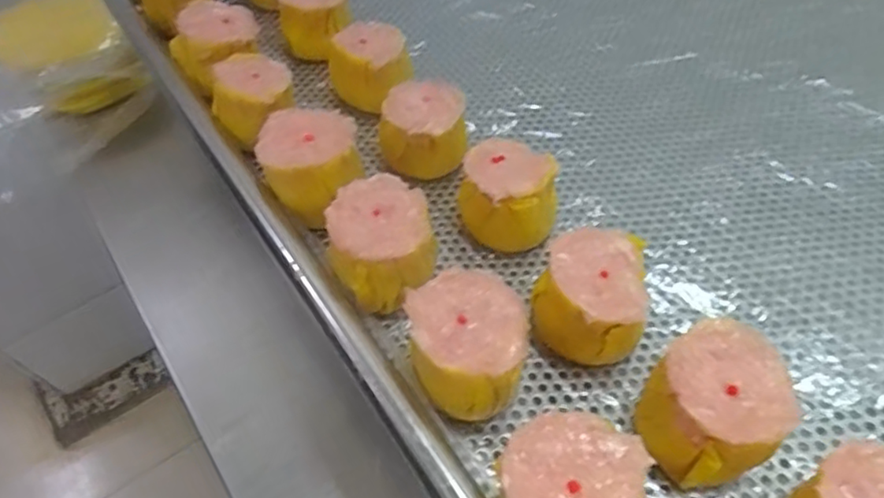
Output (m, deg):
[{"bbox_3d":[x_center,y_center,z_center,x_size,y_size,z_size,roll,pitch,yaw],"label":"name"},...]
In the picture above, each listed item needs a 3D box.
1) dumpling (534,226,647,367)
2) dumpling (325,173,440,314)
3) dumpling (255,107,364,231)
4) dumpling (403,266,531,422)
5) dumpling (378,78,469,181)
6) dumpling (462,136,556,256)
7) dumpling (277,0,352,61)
[{"bbox_3d":[0.048,0.017,0.201,0.033,0.031,0.044,19,59,17],"label":"dumpling"},{"bbox_3d":[-0.020,-0.001,0.211,0.033,0.030,0.039,-8,55,0],"label":"dumpling"},{"bbox_3d":[-0.048,-0.030,0.231,0.034,0.026,0.039,-13,55,-5],"label":"dumpling"},{"bbox_3d":[0.008,0.031,0.188,0.033,0.035,0.039,-10,55,-3],"label":"dumpling"},{"bbox_3d":[-0.008,-0.048,0.259,0.034,0.035,0.028,-6,55,1],"label":"dumpling"},{"bbox_3d":[0.025,-0.018,0.236,0.033,0.037,0.035,-2,55,3],"label":"dumpling"},{"bbox_3d":[-0.063,-0.116,0.308,0.033,0.029,0.034,0,55,0],"label":"dumpling"}]

